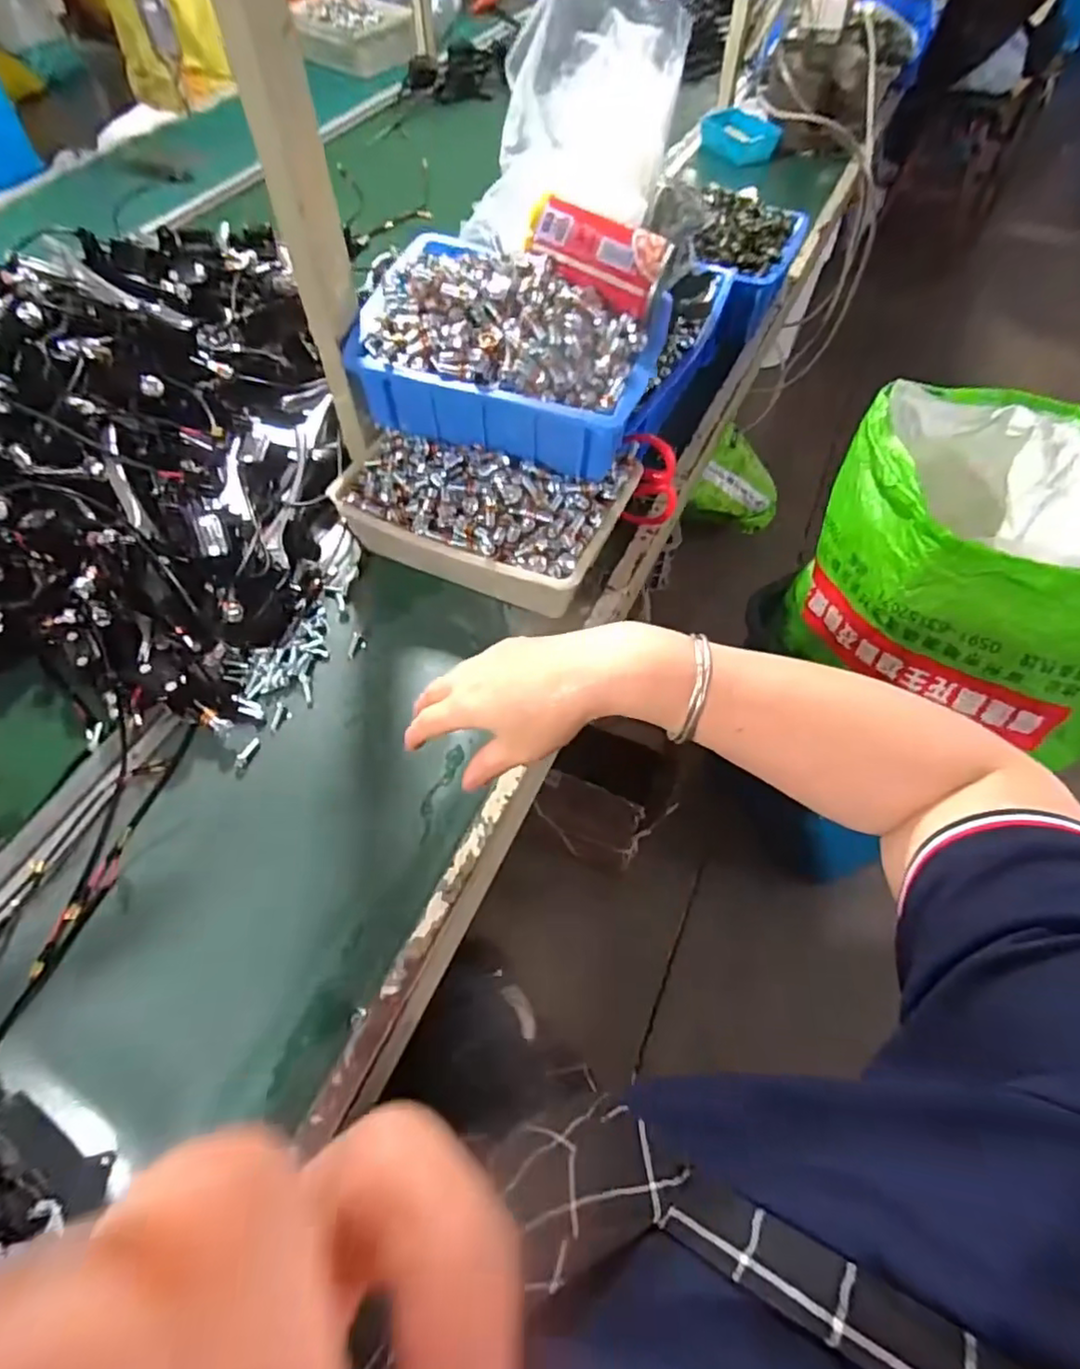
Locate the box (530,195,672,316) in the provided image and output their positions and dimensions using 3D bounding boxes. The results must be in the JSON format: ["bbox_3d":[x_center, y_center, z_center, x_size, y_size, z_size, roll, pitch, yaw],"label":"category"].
[{"bbox_3d":[0.043,-0.346,0.508,0.117,0.046,0.052,29,62,0],"label":"box"}]

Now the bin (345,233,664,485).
[{"bbox_3d":[-0.023,-0.291,0.548,0.239,0.110,0.164,19,60,11],"label":"bin"}]

